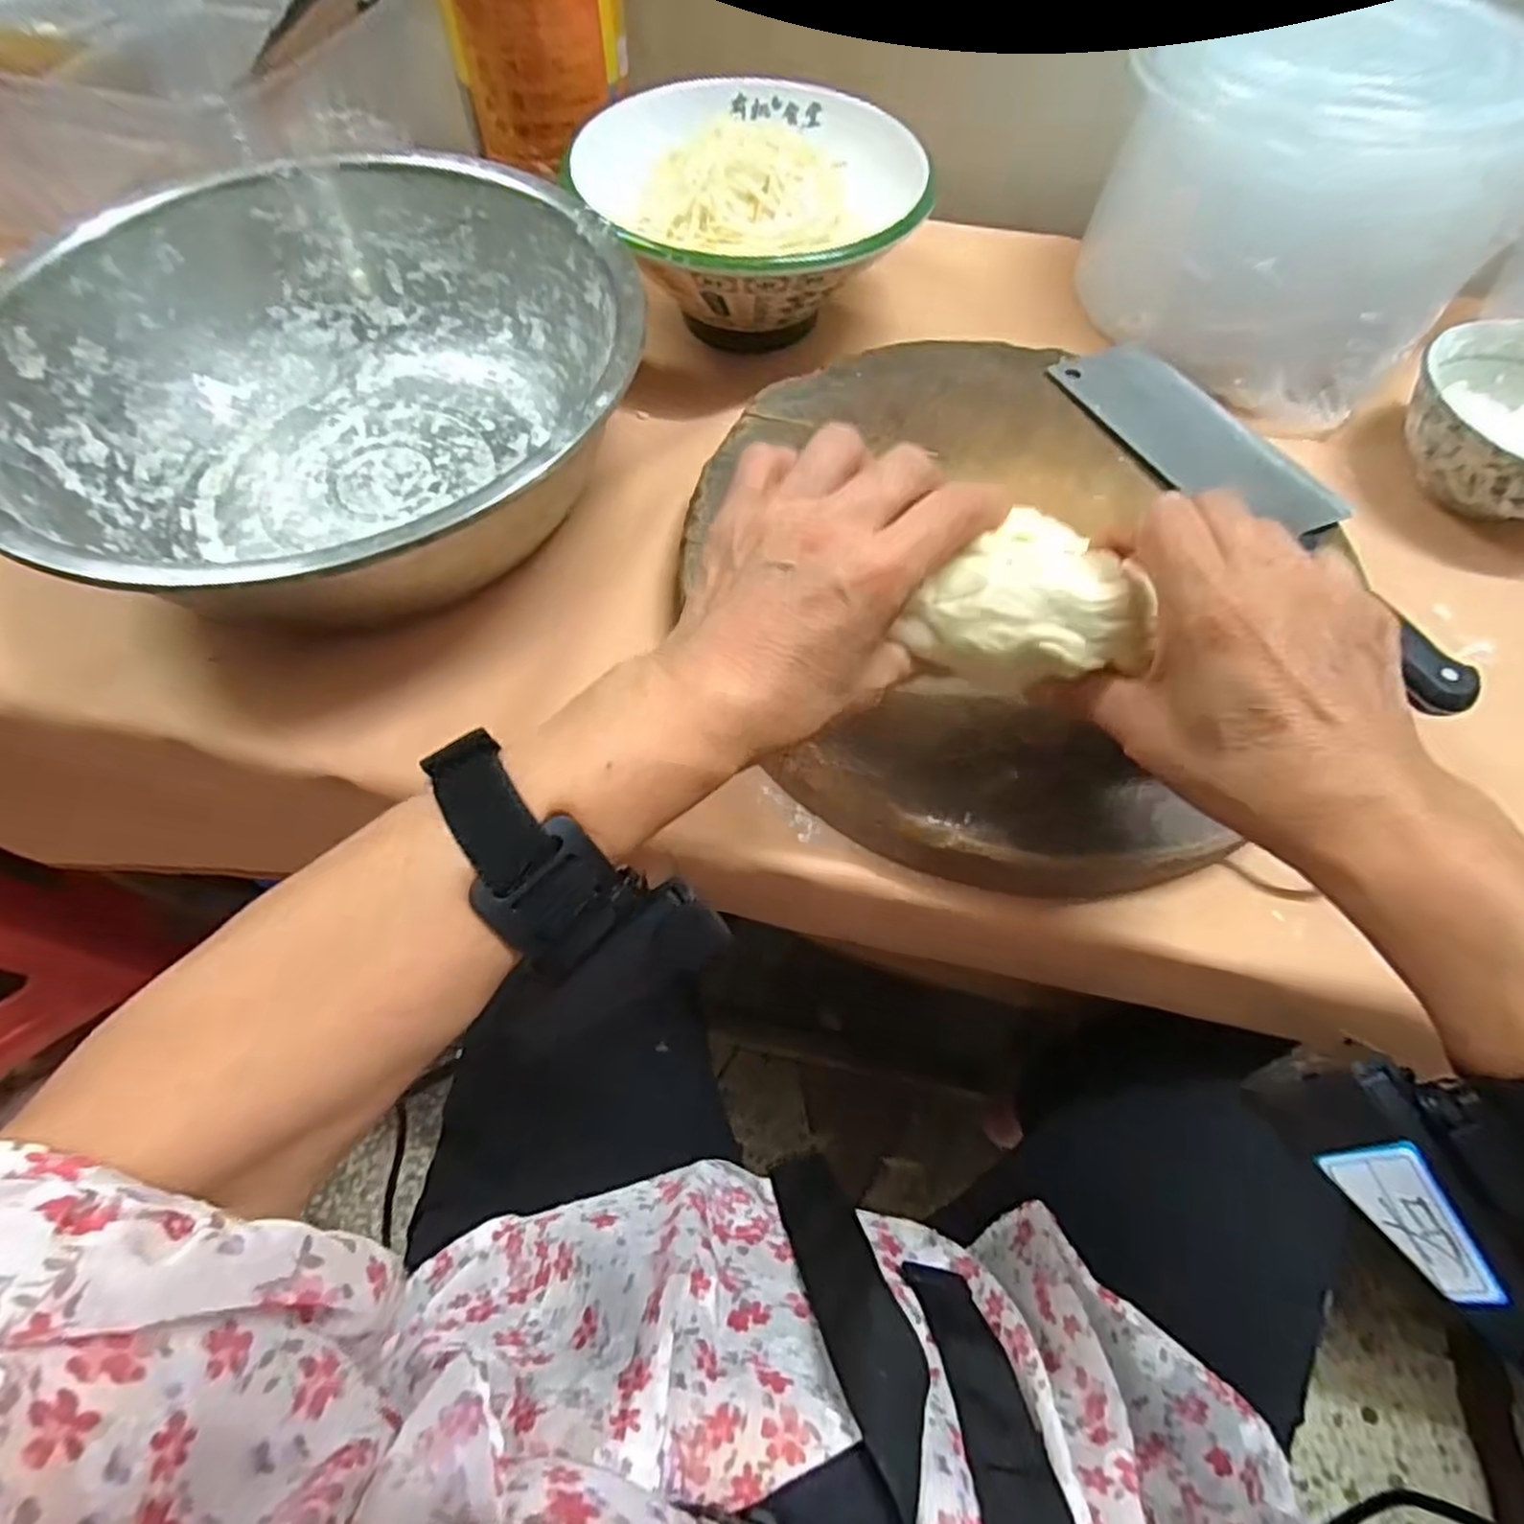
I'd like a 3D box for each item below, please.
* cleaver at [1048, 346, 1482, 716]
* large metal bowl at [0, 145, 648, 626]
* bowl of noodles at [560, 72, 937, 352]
[{"bbox_3d":[0.280,-0.150,0.416,0.077,0.020,0.292,-22,64,-13],"label":"cleaver"},{"bbox_3d":[-0.233,-0.198,0.420,0.329,0.098,0.323,1,61,-1],"label":"large metal bowl"},{"bbox_3d":[-0.018,-0.360,0.521,0.201,0.113,0.236,-23,64,-14],"label":"bowl of noodles"}]

